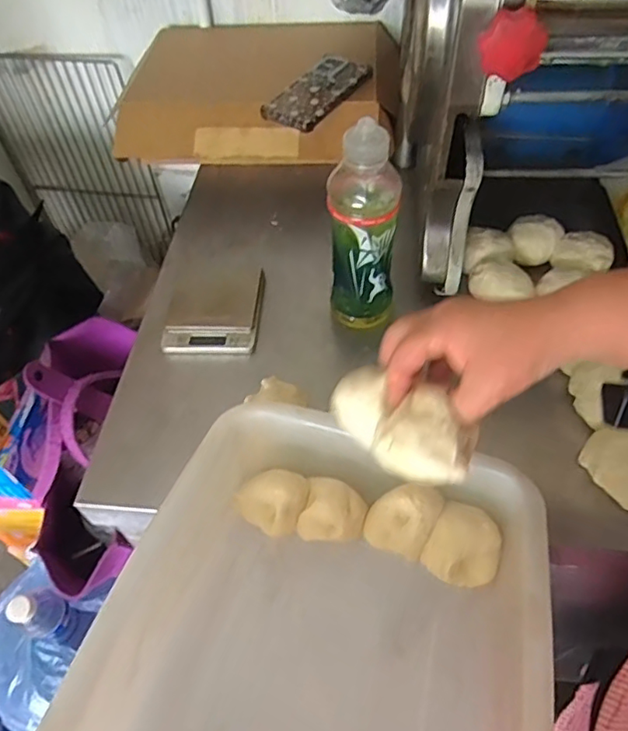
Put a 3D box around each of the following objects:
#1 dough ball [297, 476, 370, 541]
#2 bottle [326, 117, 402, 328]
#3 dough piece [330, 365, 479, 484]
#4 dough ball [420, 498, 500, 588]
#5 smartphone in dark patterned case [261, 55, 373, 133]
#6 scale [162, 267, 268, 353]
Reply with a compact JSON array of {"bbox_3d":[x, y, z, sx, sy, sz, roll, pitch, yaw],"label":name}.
[{"bbox_3d":[0.017,0.123,0.485,0.052,0.056,0.053,-1,54,2],"label":"dough ball"},{"bbox_3d":[0.050,-0.138,0.576,0.064,0.218,0.073,1,54,4],"label":"bottle"},{"bbox_3d":[0.057,0.038,0.383,0.102,0.035,0.055,29,59,35],"label":"dough piece"},{"bbox_3d":[0.121,0.145,0.460,0.054,0.055,0.053,-1,54,2],"label":"dough ball"},{"bbox_3d":[0.005,-0.366,0.768,0.079,0.018,0.155,27,60,21],"label":"smartphone in dark patterned case"},{"bbox_3d":[-0.117,-0.068,0.671,0.108,0.019,0.128,2,54,4],"label":"scale"}]

